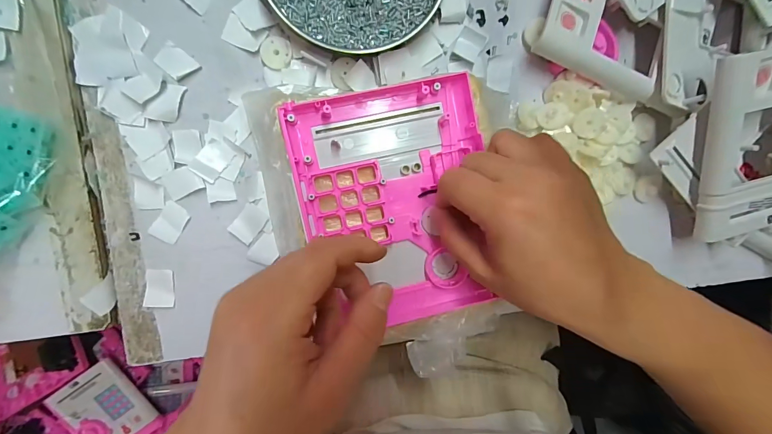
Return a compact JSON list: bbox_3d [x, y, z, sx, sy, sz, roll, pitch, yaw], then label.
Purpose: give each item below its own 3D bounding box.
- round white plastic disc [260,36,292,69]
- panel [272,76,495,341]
[{"bbox_3d":[-0.082,-0.123,0.258,0.022,0.006,0.024,-1,96,-8],"label":"round white plastic disc"},{"bbox_3d":[0.008,-0.008,0.250,0.131,0.015,0.166,-11,98,-6],"label":"panel"}]

